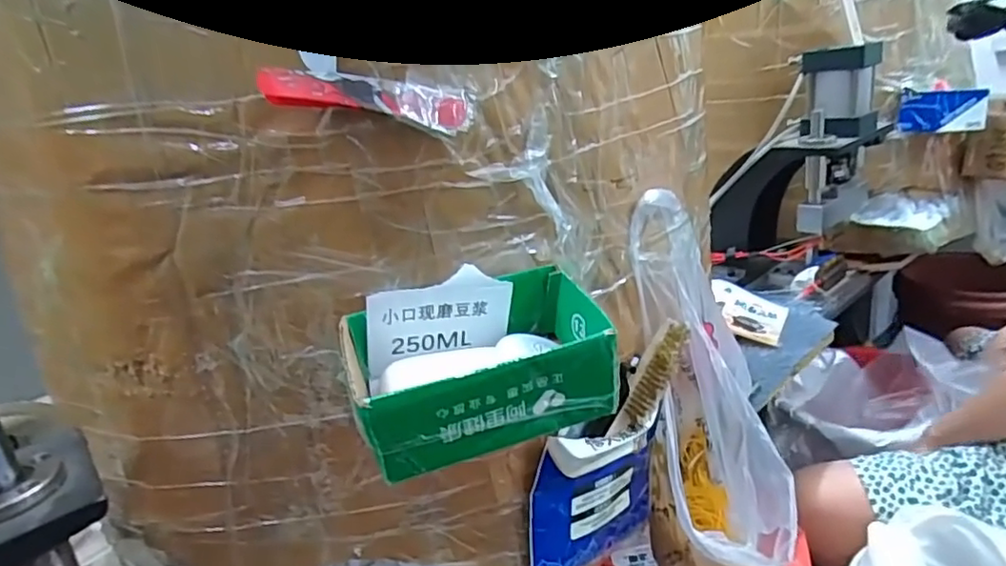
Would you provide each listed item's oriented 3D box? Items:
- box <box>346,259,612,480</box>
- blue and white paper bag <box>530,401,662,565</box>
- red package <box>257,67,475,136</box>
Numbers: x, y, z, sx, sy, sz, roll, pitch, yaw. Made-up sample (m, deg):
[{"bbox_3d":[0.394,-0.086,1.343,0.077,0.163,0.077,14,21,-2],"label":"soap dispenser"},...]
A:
[{"bbox_3d":[-0.014,0.050,0.377,0.152,0.074,0.086,-13,20,-14],"label":"box"},{"bbox_3d":[0.085,0.177,0.522,0.147,0.146,0.028,-21,23,-32],"label":"blue and white paper bag"},{"bbox_3d":[-0.074,-0.105,0.352,0.119,0.024,0.016,2,15,-21],"label":"red package"}]

